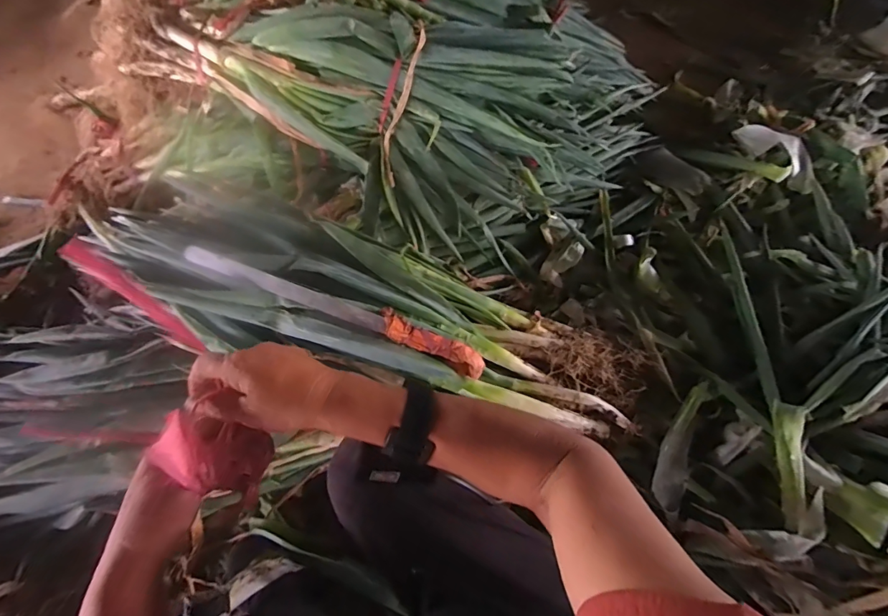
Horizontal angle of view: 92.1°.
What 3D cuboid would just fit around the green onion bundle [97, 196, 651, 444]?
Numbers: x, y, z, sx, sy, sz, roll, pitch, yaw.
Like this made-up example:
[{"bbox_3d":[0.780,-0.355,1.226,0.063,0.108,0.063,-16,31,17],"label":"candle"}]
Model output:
[{"bbox_3d":[-0.111,0.006,0.762,0.966,0.108,0.244,19,64,-5],"label":"green onion bundle"}]

